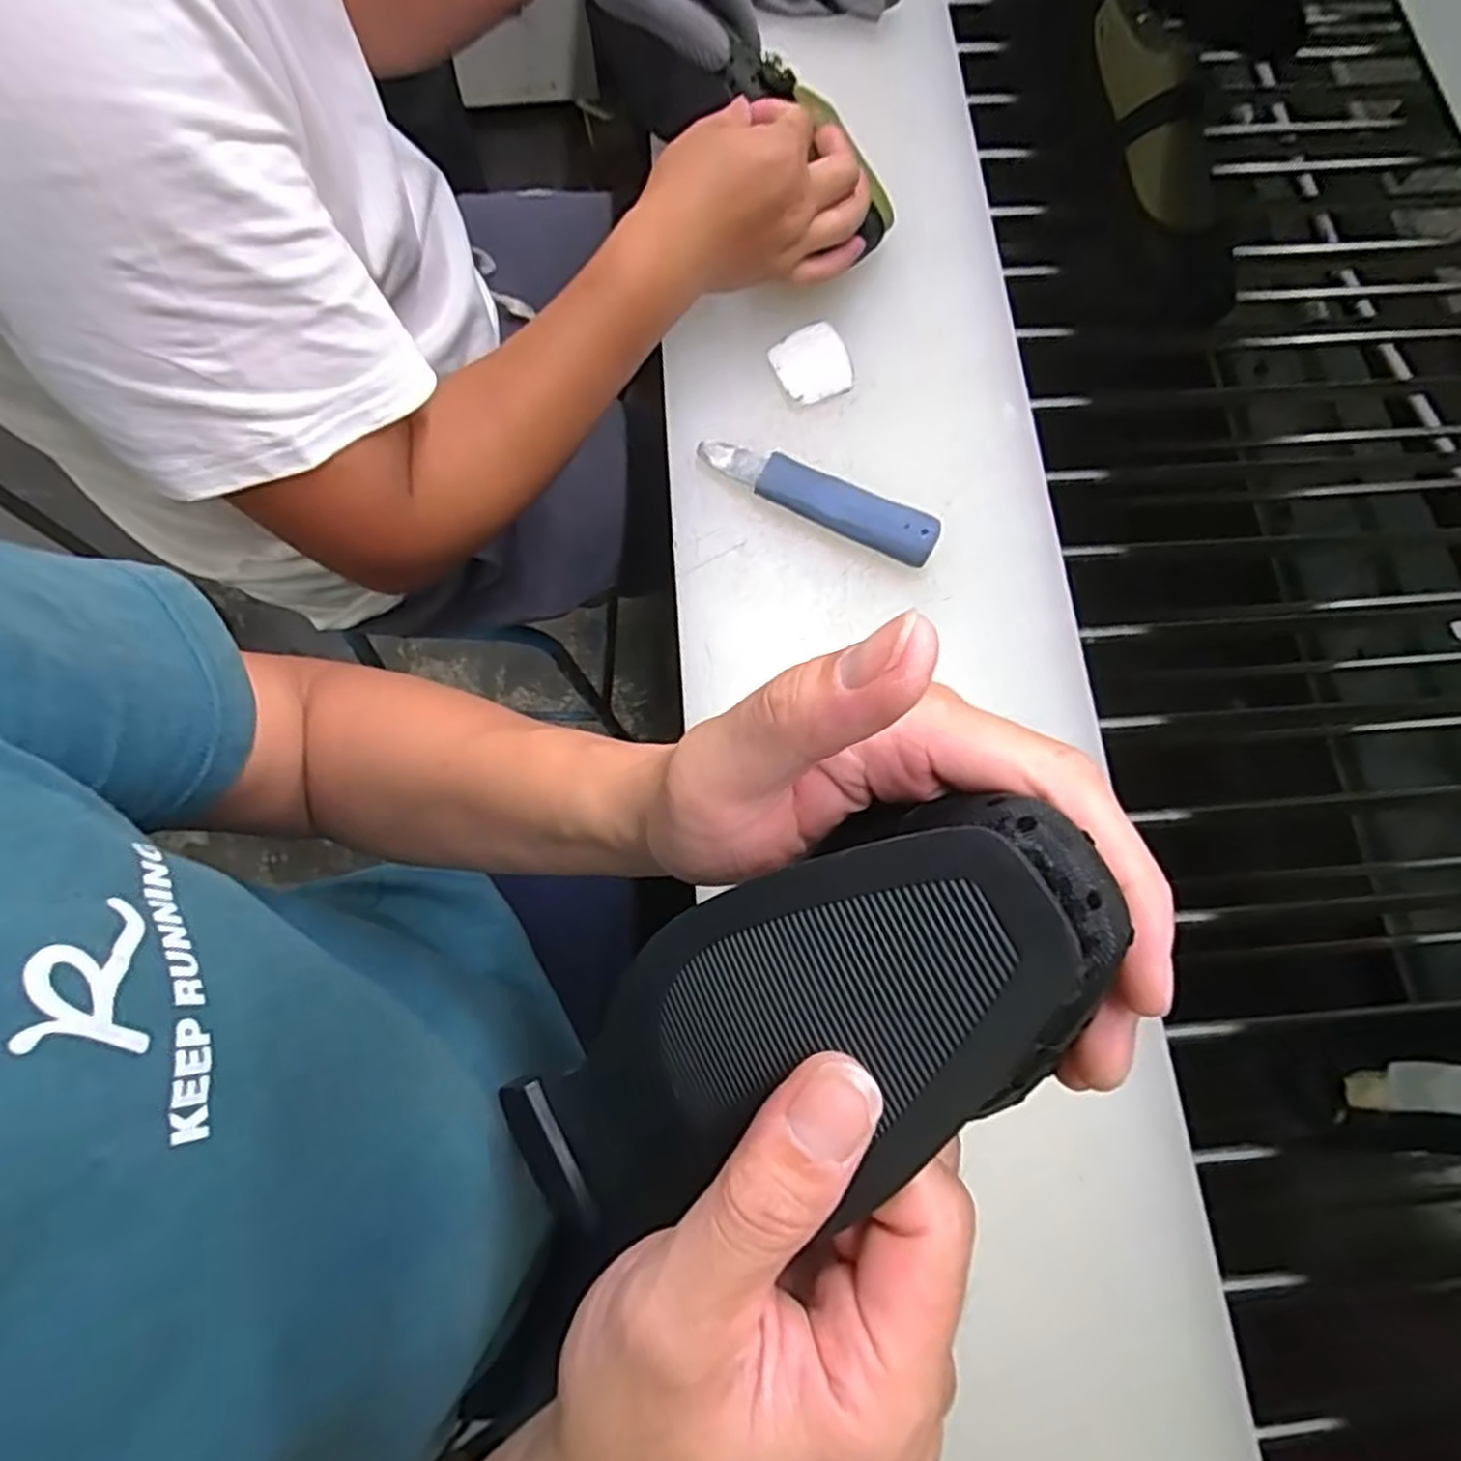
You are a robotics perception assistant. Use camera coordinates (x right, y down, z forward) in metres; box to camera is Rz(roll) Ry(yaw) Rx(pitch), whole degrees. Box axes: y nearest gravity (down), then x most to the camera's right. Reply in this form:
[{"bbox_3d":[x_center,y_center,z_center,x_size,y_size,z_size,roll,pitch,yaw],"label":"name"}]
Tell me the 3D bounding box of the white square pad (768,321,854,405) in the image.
[{"bbox_3d":[0.054,-0.245,0.510,0.048,0.006,0.053,-21,74,-6],"label":"white square pad"}]

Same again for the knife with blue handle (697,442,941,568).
[{"bbox_3d":[0.055,-0.147,0.479,0.155,0.023,0.034,28,75,8],"label":"knife with blue handle"}]

